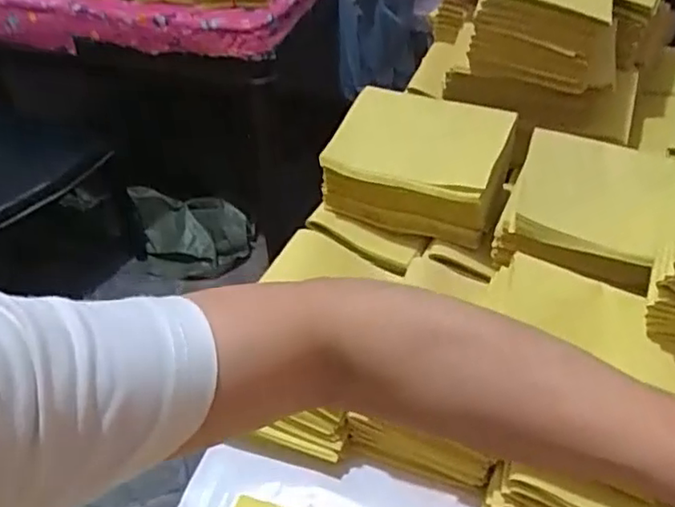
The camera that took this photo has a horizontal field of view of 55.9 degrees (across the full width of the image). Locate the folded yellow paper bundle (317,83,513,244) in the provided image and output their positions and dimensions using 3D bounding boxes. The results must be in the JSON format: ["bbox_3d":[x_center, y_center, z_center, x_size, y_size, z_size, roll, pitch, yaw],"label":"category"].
[{"bbox_3d":[0.085,-0.096,0.653,0.165,0.087,0.141,14,45,18],"label":"folded yellow paper bundle"}]

